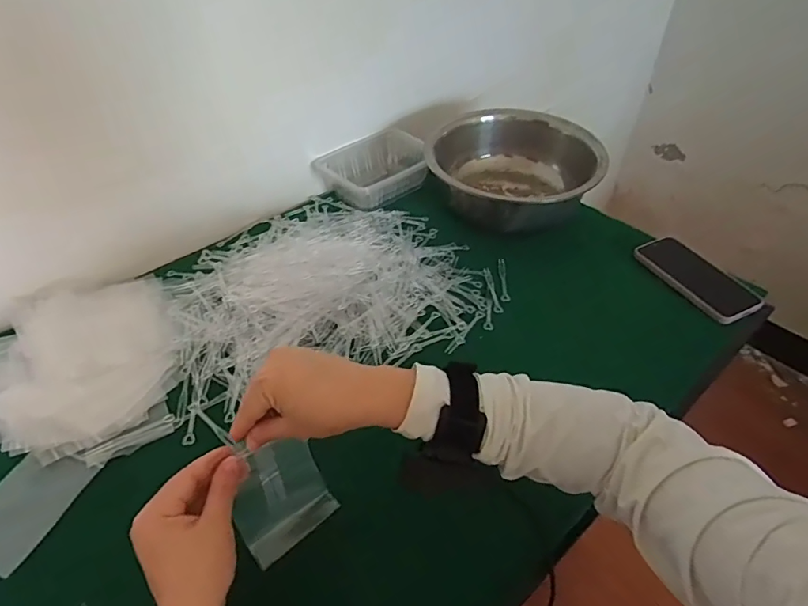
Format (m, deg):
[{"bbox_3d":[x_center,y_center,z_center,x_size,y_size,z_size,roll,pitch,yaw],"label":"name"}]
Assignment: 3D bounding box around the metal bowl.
[{"bbox_3d":[0.171,-0.204,0.799,0.252,0.116,0.252,0,44,0],"label":"metal bowl"}]

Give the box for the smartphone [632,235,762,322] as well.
[{"bbox_3d":[0.394,-0.037,0.685,0.080,0.014,0.163,-18,47,-18],"label":"smartphone"}]

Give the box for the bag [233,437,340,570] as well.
[{"bbox_3d":[-0.110,0.166,0.442,0.081,0.096,0.016,-33,21,-32],"label":"bag"}]

